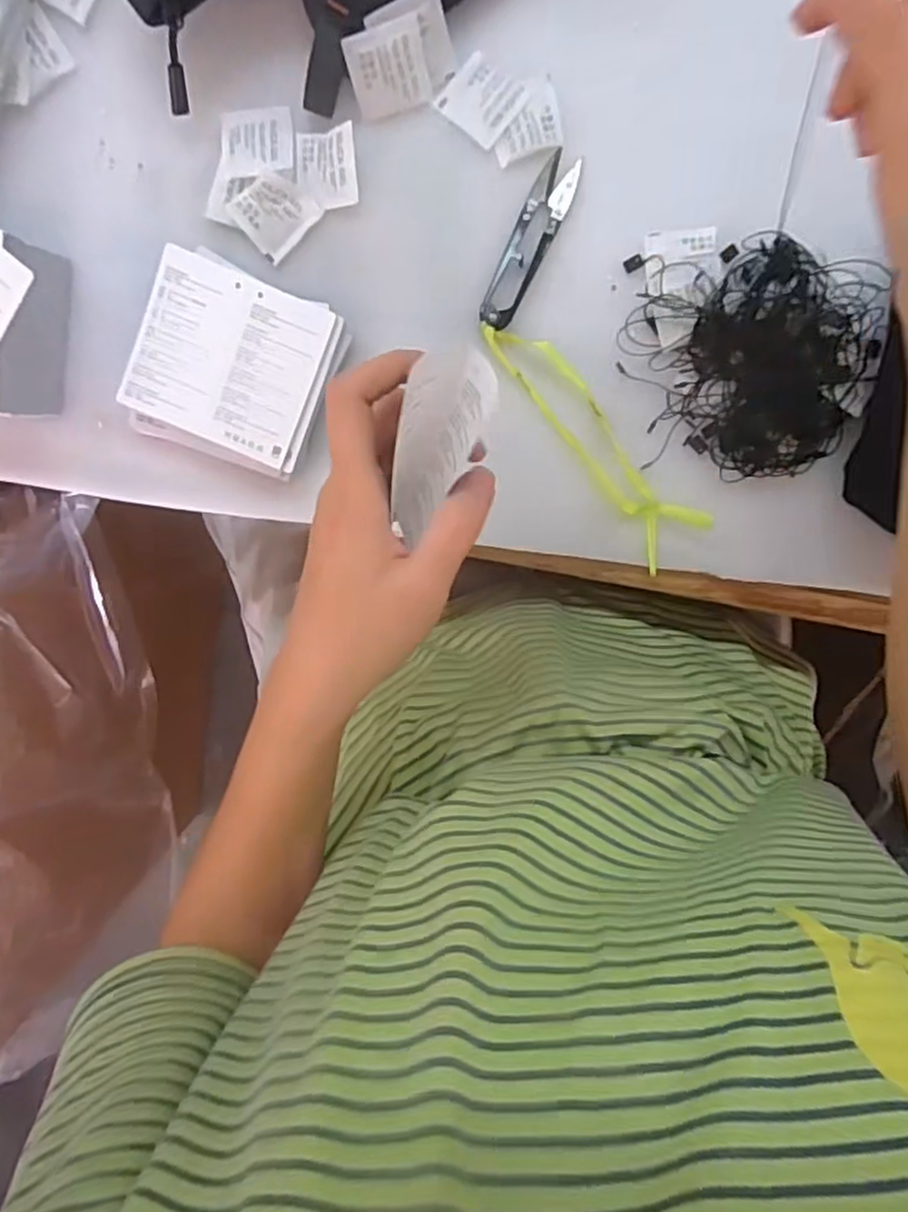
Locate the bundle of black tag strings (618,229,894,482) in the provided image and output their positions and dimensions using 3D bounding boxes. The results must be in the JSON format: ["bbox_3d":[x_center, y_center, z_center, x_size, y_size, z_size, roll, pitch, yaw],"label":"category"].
[{"bbox_3d":[0.162,-0.135,0.392,0.127,0.023,0.122,-1,99,3],"label":"bundle of black tag strings"}]

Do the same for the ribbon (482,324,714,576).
[{"bbox_3d":[0.083,-0.098,0.407,0.043,0.010,0.166,-35,99,11],"label":"ribbon"}]

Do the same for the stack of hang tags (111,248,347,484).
[{"bbox_3d":[-0.123,-0.133,0.405,0.106,0.023,0.103,23,100,-1],"label":"stack of hang tags"}]

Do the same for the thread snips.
[{"bbox_3d":[0.042,-0.202,0.398,0.023,0.016,0.101,25,100,-2],"label":"thread snips"}]

